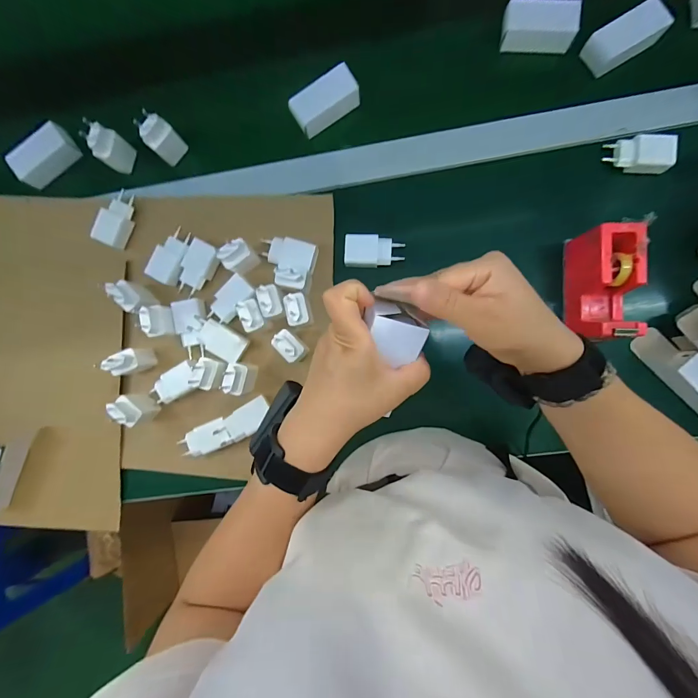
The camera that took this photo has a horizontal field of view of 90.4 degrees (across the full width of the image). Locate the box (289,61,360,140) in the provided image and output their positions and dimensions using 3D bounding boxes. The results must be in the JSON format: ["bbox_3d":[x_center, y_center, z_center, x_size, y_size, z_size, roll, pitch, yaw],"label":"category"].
[{"bbox_3d":[-0.033,-0.345,0.484,0.094,0.032,0.044,-34,87,3],"label":"box"}]

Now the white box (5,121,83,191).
[{"bbox_3d":[-0.454,-0.287,0.517,0.093,0.038,0.046,-44,87,2],"label":"white box"}]

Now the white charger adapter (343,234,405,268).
[{"bbox_3d":[0.034,-0.131,0.467,0.078,0.019,0.043,2,89,4],"label":"white charger adapter"}]

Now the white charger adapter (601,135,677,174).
[{"bbox_3d":[0.371,-0.251,0.444,0.076,0.026,0.040,8,90,4],"label":"white charger adapter"}]

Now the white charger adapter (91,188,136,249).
[{"bbox_3d":[-0.332,-0.185,0.491,0.040,0.027,0.078,16,90,4],"label":"white charger adapter"}]

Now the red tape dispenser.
[{"bbox_3d":[0.307,-0.076,0.418,0.050,0.076,0.127,3,89,4],"label":"red tape dispenser"}]

